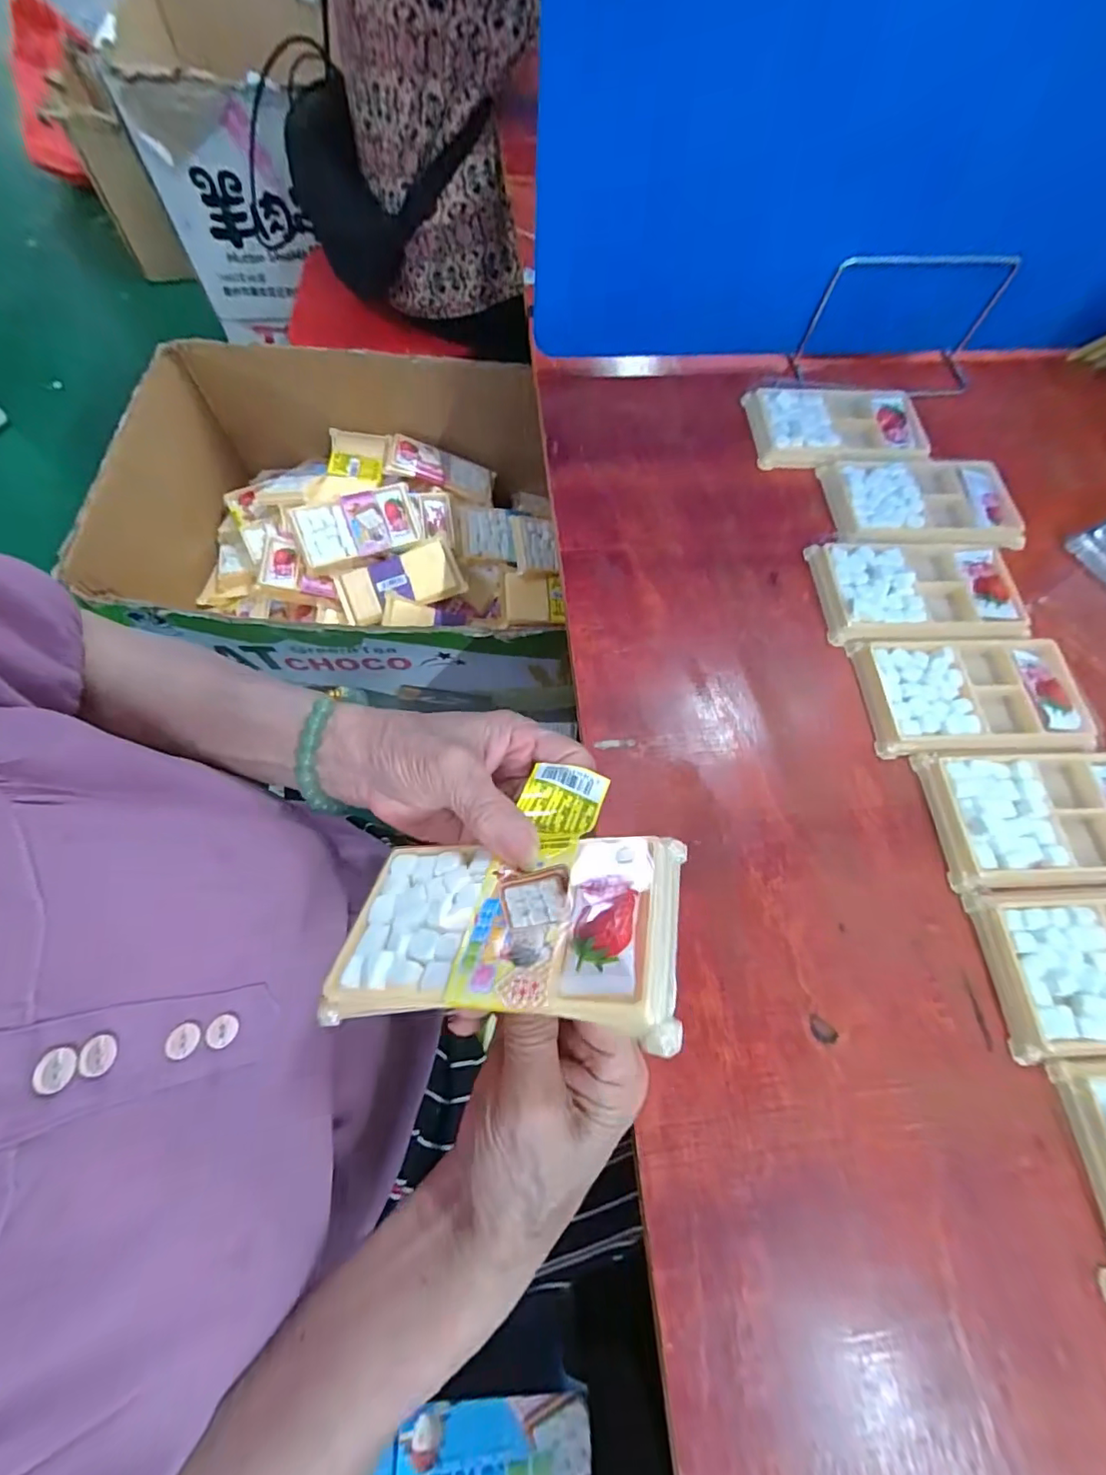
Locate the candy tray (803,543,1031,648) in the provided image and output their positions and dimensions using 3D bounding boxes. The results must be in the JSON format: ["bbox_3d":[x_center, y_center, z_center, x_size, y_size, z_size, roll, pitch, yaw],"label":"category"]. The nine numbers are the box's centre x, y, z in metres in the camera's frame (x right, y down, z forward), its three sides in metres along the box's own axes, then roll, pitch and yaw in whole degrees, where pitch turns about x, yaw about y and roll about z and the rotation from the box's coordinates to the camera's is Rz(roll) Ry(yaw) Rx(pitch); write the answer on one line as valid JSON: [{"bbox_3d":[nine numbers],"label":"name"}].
[{"bbox_3d":[0.250,-0.100,0.366,0.135,0.011,0.079,-2,68,-2],"label":"candy tray"}]

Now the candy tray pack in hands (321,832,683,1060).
[{"bbox_3d":[-0.020,0.071,0.207,0.131,0.012,0.072,-7,38,20],"label":"candy tray pack in hands"}]

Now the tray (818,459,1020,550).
[{"bbox_3d":[0.274,-0.174,0.401,0.137,0.016,0.083,-1,68,-2],"label":"tray"}]

